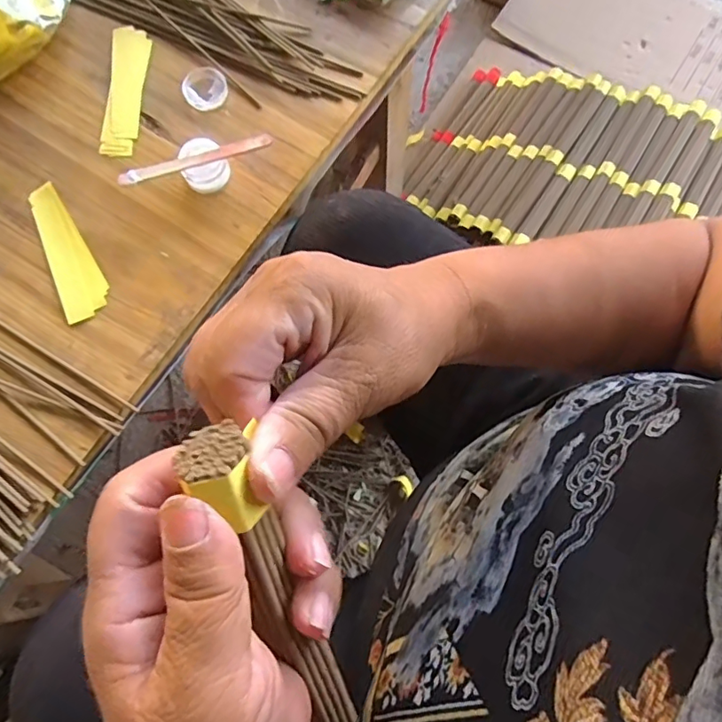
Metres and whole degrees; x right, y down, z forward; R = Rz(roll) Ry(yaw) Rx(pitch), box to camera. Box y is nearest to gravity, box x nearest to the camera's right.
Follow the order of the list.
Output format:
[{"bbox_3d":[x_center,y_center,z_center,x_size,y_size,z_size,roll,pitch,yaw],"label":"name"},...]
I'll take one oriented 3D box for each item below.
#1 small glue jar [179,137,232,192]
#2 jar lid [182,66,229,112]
[{"bbox_3d":[-0.126,-0.161,0.425,0.034,0.026,0.040,-10,75,-2],"label":"small glue jar"},{"bbox_3d":[-0.136,-0.240,0.455,0.038,0.007,0.042,0,75,1],"label":"jar lid"}]

